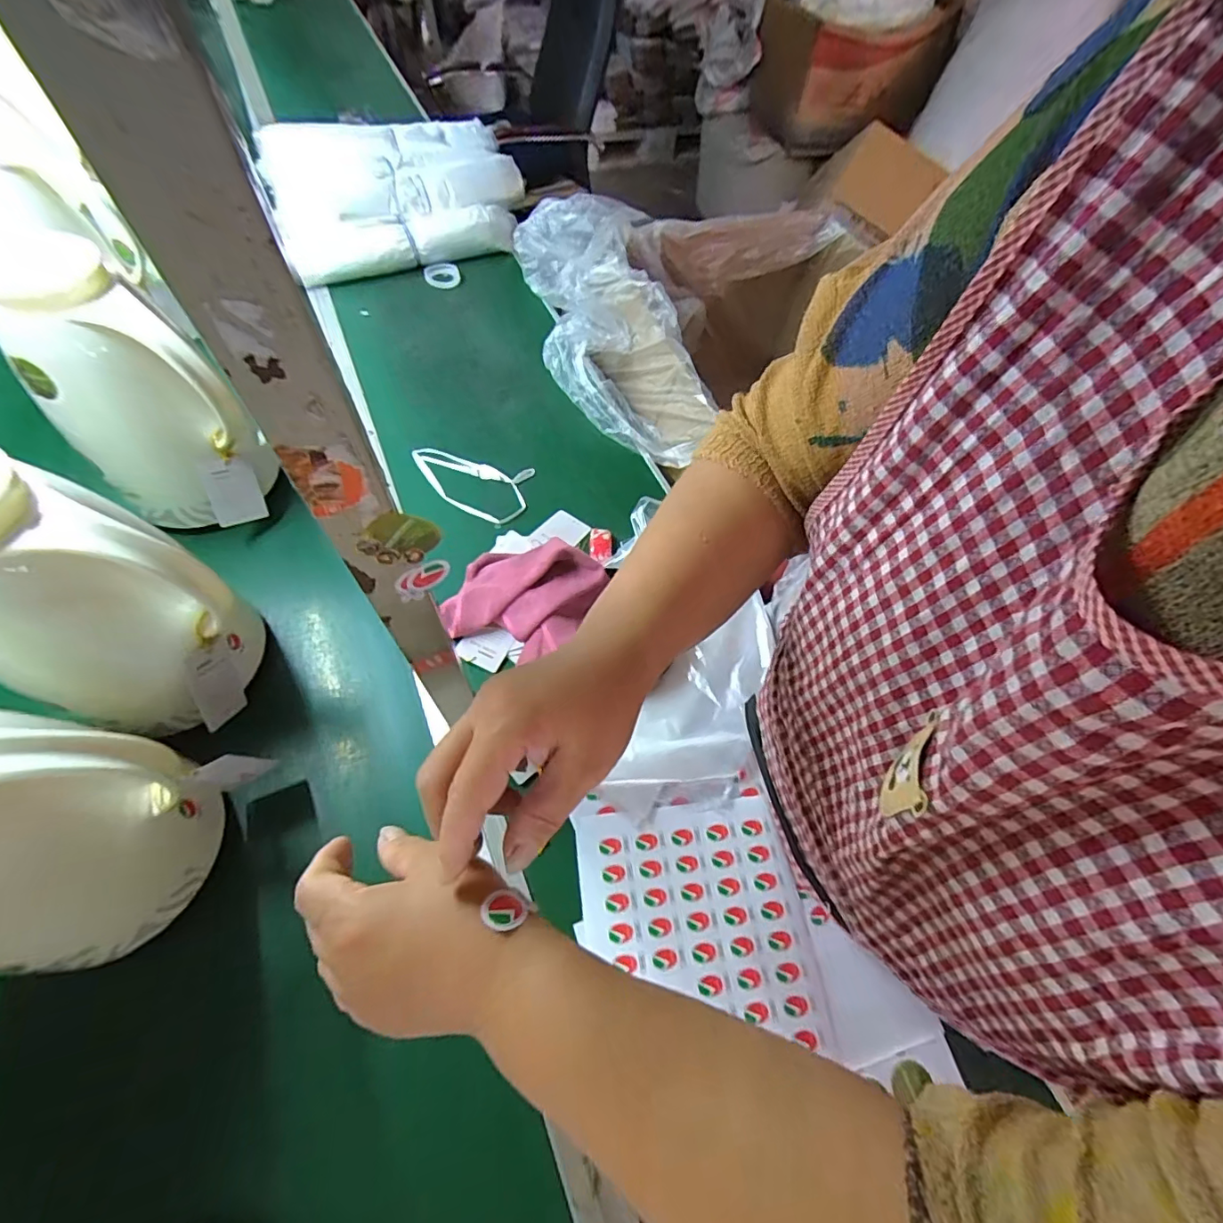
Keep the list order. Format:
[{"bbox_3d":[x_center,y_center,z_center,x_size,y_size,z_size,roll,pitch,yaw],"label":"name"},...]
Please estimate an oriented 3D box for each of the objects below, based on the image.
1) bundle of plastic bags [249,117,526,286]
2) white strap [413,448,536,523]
[{"bbox_3d":[-0.381,-0.742,0.917,0.441,0.113,0.307,-23,64,-15],"label":"bundle of plastic bags"},{"bbox_3d":[-0.187,-0.164,0.668,0.160,0.007,0.097,10,61,3],"label":"white strap"}]

